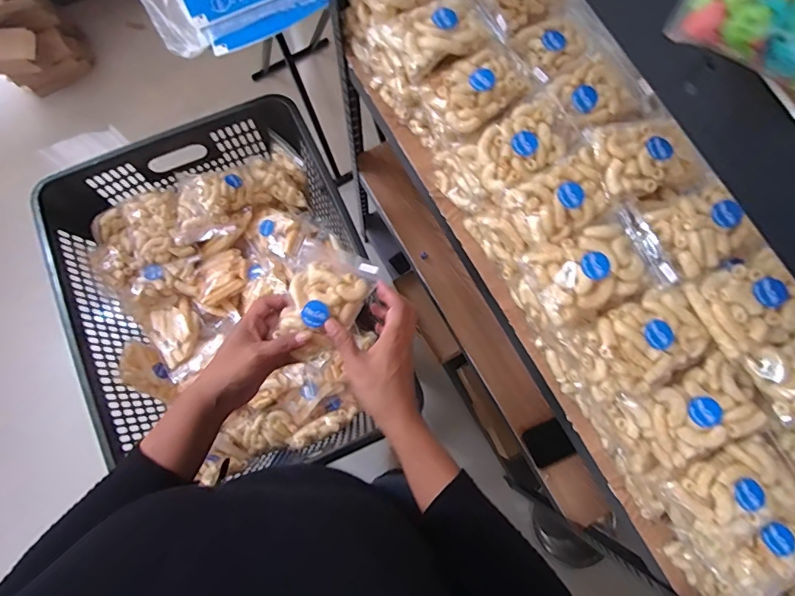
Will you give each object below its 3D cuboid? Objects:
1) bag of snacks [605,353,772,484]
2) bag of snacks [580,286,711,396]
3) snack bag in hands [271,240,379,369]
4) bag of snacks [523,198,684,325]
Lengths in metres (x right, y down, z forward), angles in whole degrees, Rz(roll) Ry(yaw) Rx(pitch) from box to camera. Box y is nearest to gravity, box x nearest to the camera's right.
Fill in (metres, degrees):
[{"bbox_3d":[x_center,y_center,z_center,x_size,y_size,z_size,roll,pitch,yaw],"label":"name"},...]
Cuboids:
[{"bbox_3d":[0.304,0.118,0.487,0.124,0.055,0.111,-30,80,-7],"label":"bag of snacks"},{"bbox_3d":[0.253,0.044,0.482,0.118,0.047,0.086,-31,80,-7],"label":"bag of snacks"},{"bbox_3d":[-0.087,0.007,0.526,0.091,0.033,0.128,23,79,4],"label":"snack bag in hands"},{"bbox_3d":[0.209,-0.033,0.500,0.144,0.050,0.096,-22,79,-5],"label":"bag of snacks"}]

